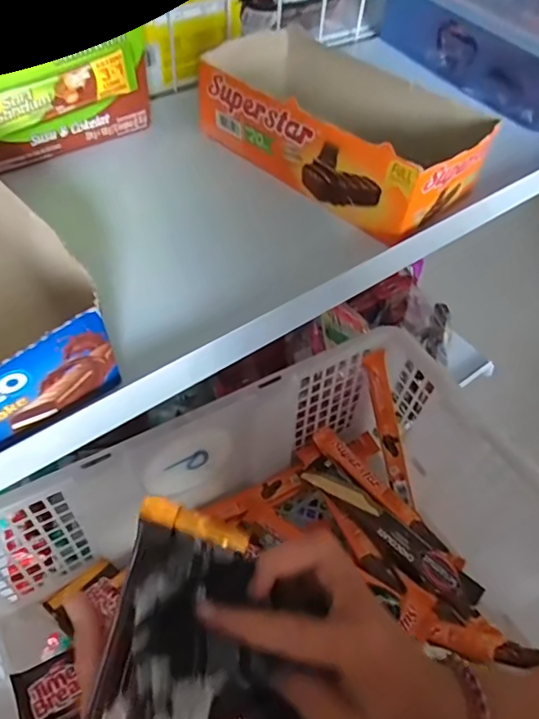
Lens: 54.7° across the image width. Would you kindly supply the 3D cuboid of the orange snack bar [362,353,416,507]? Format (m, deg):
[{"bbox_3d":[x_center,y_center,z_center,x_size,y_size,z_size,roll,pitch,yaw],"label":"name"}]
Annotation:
[{"bbox_3d":[0.126,0.074,0.549,0.023,0.014,0.168,-17,99,-17],"label":"orange snack bar"}]

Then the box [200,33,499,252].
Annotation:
[{"bbox_3d":[0.056,-0.188,0.415,0.221,0.060,0.120,38,59,22],"label":"box"}]

